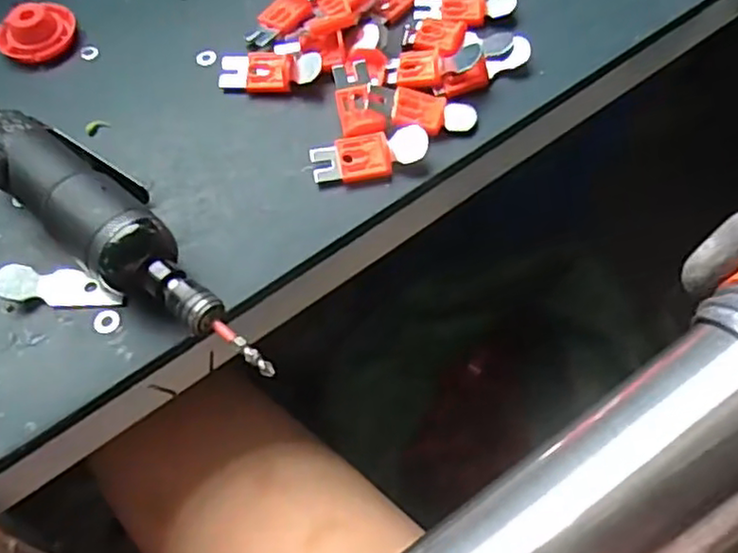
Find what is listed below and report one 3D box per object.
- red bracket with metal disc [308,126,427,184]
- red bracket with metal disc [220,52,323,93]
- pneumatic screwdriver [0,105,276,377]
[{"bbox_3d":[0.001,-0.066,0.362,0.062,0.004,0.025,-10,77,3],"label":"red bracket with metal disc"},{"bbox_3d":[-0.059,-0.122,0.397,0.060,0.011,0.026,6,61,7],"label":"red bracket with metal disc"},{"bbox_3d":[-0.139,-0.035,0.333,0.260,0.043,0.051,33,67,20],"label":"pneumatic screwdriver"}]

